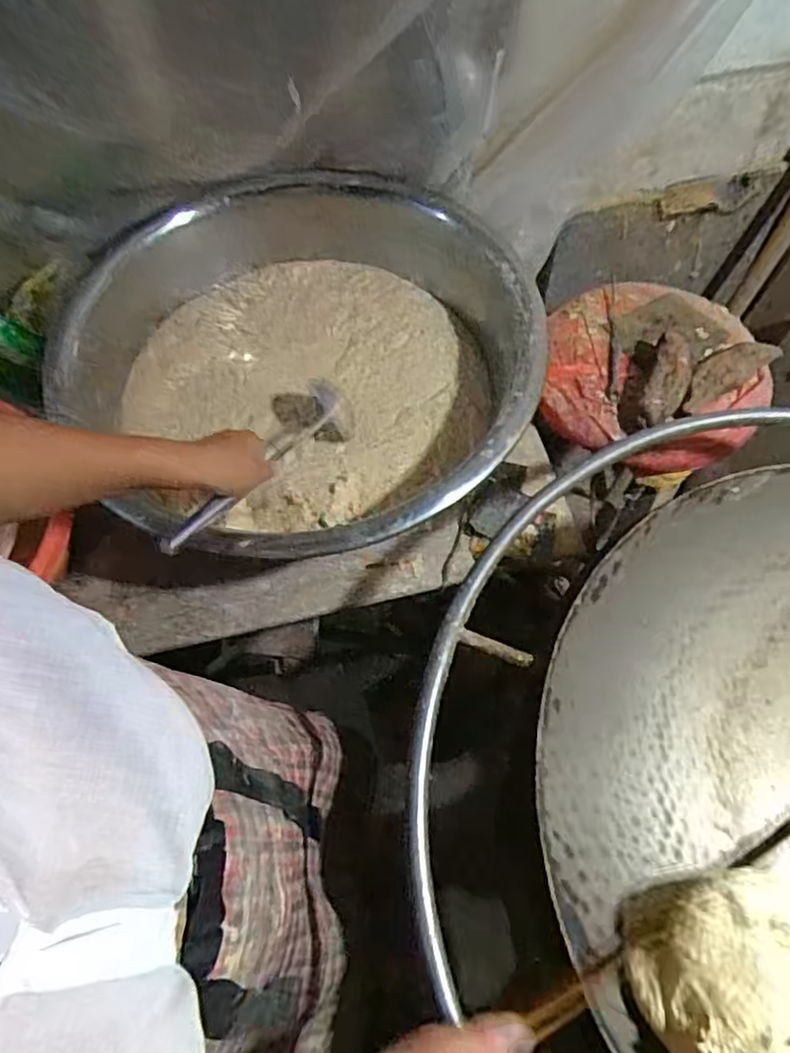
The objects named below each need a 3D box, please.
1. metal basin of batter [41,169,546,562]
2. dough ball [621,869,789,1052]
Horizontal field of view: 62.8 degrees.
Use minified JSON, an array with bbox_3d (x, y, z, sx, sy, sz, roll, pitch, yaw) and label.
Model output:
[{"bbox_3d":[-0.124,-0.218,0.839,0.581,0.135,0.578,0,61,0],"label":"metal basin of batter"},{"bbox_3d":[0.227,0.299,0.430,0.134,0.060,0.125,0,61,0],"label":"dough ball"}]

